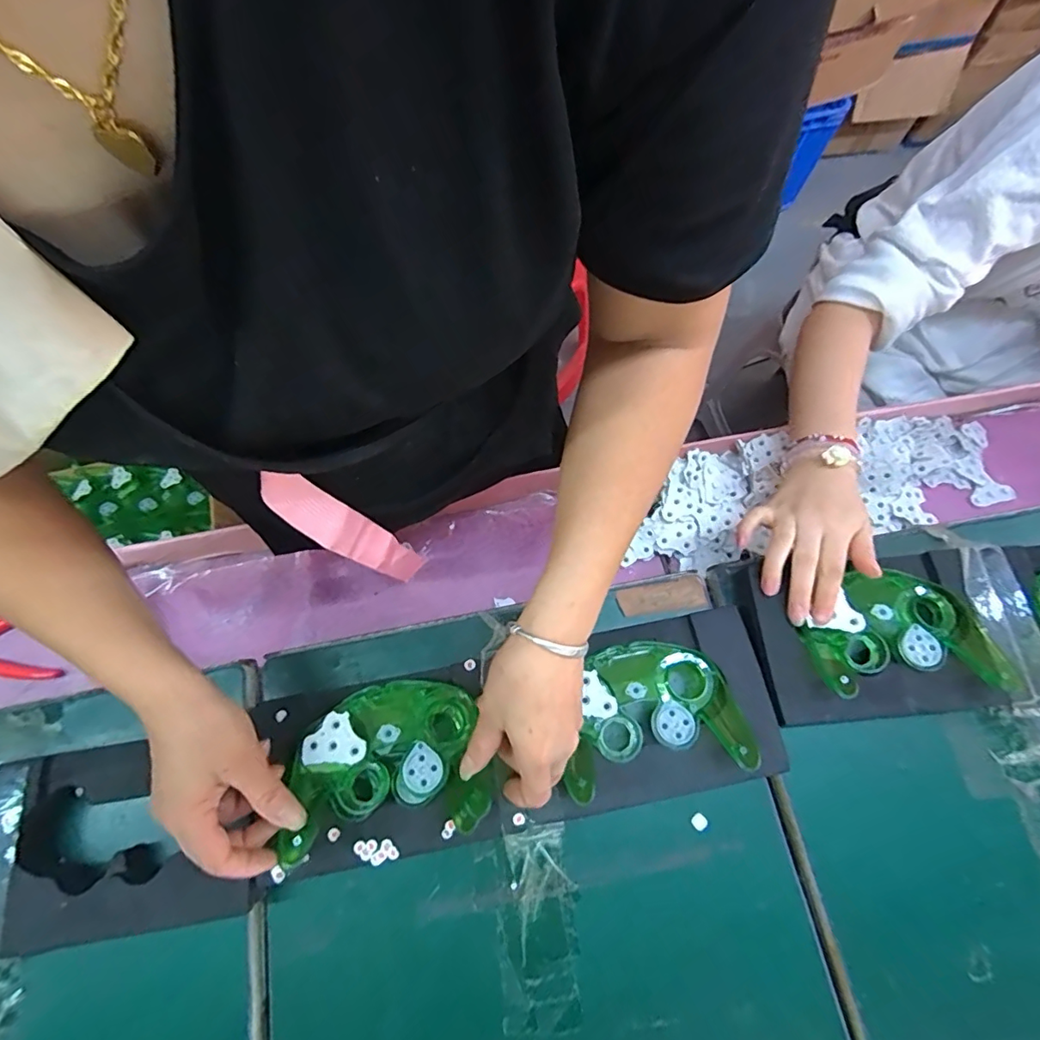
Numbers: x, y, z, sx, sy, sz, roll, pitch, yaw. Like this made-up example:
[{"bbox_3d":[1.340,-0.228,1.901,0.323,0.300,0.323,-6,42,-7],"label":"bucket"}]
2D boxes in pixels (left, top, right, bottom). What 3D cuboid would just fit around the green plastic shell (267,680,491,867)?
[{"bbox_3d":[-0.095,0.168,0.366,0.134,0.050,0.099,-8,72,-1],"label":"green plastic shell"}]

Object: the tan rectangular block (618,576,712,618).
[{"bbox_3d":[0.128,0.070,0.464,0.078,0.006,0.029,-12,72,-4],"label":"tan rectangular block"}]

